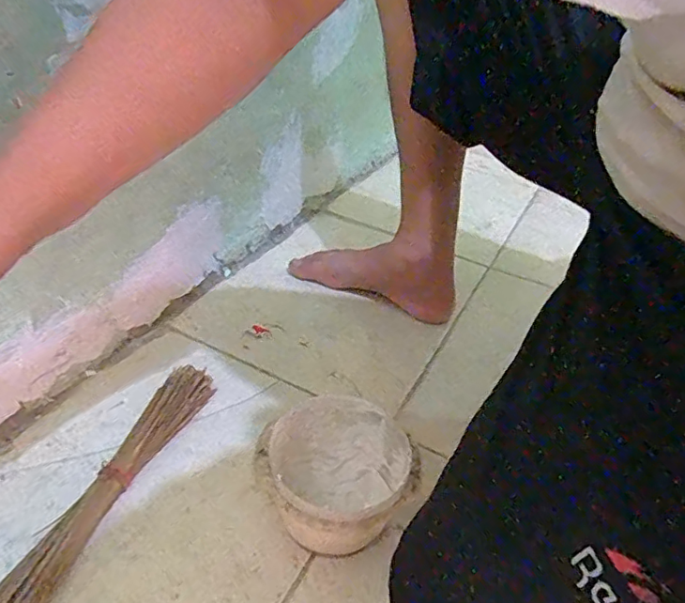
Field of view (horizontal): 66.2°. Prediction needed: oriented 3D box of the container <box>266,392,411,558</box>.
[{"bbox_3d":[-0.006,0.157,0.461,0.114,0.090,0.117,4,37,-3],"label":"container"}]

